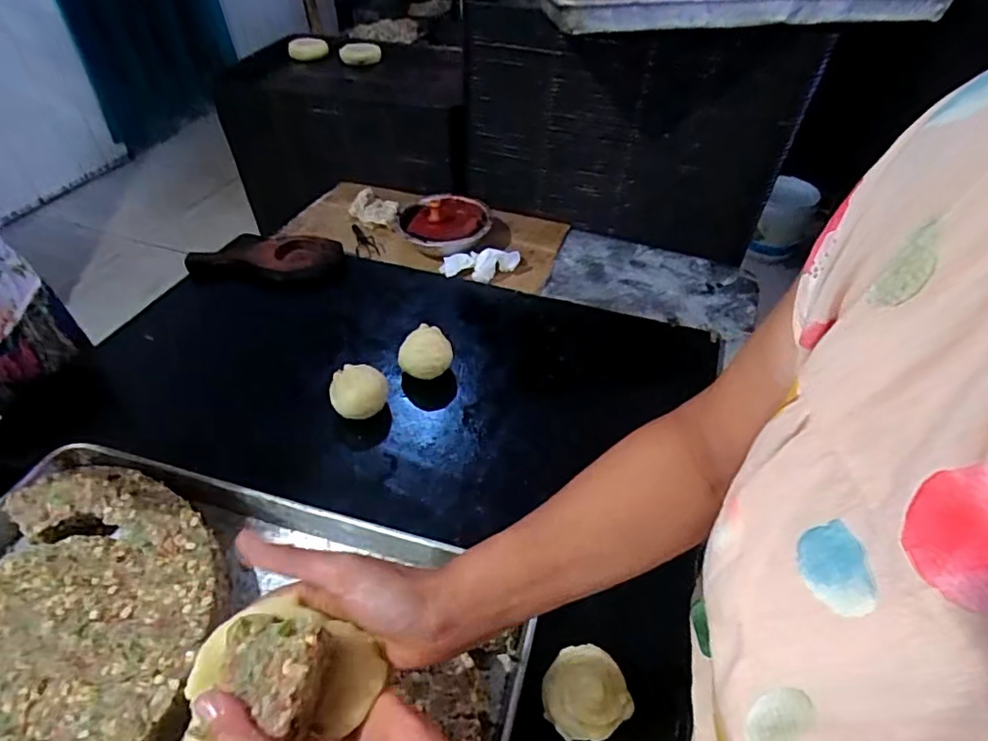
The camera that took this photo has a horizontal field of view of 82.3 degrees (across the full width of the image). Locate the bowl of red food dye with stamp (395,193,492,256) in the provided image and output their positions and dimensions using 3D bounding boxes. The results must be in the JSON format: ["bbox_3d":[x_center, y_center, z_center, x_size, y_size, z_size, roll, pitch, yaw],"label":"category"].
[{"bbox_3d":[-0.094,-0.276,1.085,0.175,0.057,0.172,0,45,0],"label":"bowl of red food dye with stamp"}]

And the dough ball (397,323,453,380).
[{"bbox_3d":[-0.098,-0.022,0.815,0.074,0.071,0.058,4,45,3],"label":"dough ball"}]

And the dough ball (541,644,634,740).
[{"bbox_3d":[0.084,0.300,0.527,0.076,0.048,0.075,0,45,0],"label":"dough ball"}]

